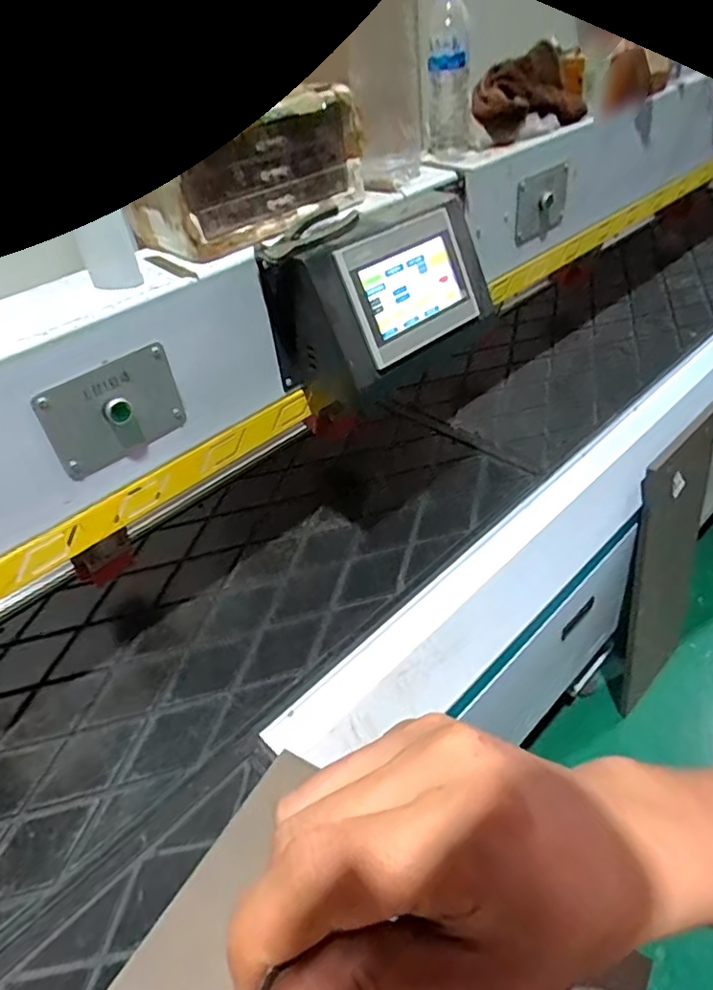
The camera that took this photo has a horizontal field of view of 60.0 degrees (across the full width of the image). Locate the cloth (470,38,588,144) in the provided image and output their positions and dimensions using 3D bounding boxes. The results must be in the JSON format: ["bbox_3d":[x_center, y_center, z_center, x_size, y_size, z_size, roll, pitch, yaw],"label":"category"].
[{"bbox_3d":[0.272,-0.652,0.998,0.216,0.099,0.095,-32,46,-26],"label":"cloth"}]

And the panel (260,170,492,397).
[{"bbox_3d":[0.054,-0.277,0.824,0.340,0.180,0.140,-33,46,-27],"label":"panel"}]

